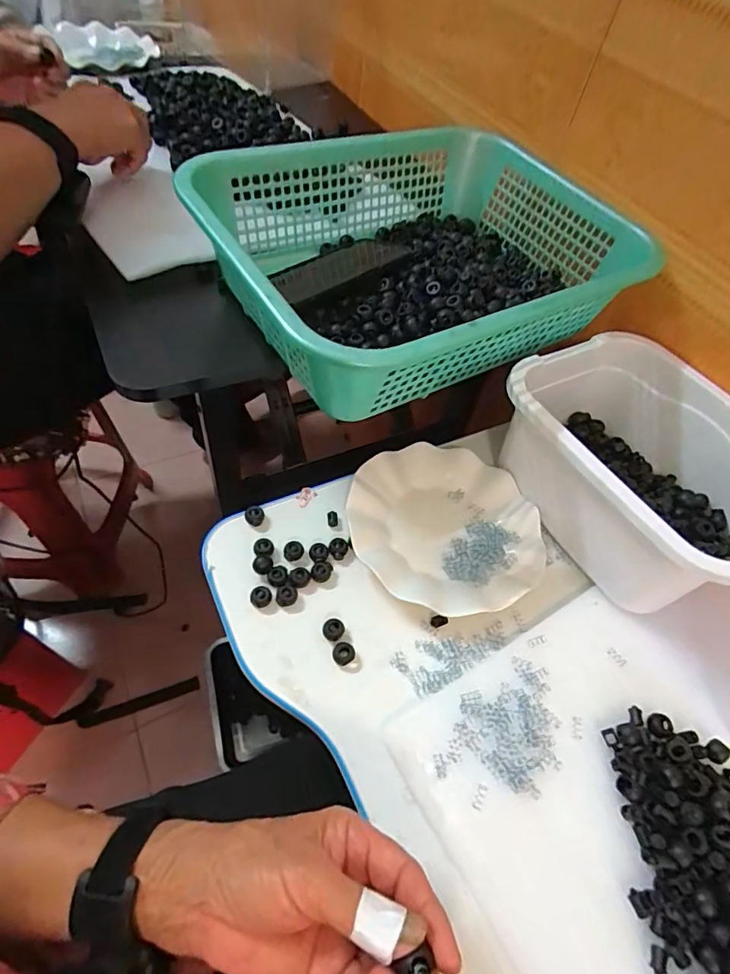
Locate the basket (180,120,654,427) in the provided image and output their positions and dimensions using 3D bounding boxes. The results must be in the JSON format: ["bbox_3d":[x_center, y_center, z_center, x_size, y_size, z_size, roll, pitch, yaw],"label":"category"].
[{"bbox_3d":[0.055,-0.220,0.474,0.385,0.107,0.291,-23,62,-22],"label":"basket"}]

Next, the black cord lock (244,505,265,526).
[{"bbox_3d":[-0.103,0.027,0.454,0.018,0.013,0.015,-13,58,-17],"label":"black cord lock"}]

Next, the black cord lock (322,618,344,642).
[{"bbox_3d":[-0.026,0.120,0.406,0.018,0.012,0.018,4,55,-6],"label":"black cord lock"}]

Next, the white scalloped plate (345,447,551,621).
[{"bbox_3d":[0.077,0.033,0.463,0.174,0.032,0.179,4,55,-6],"label":"white scalloped plate"}]

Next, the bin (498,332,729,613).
[{"bbox_3d":[0.251,-0.021,0.457,0.188,0.119,0.245,-25,62,-23],"label":"bin"}]

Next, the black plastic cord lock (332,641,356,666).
[{"bbox_3d":[-0.017,0.135,0.395,0.017,0.007,0.018,30,56,12],"label":"black plastic cord lock"}]

